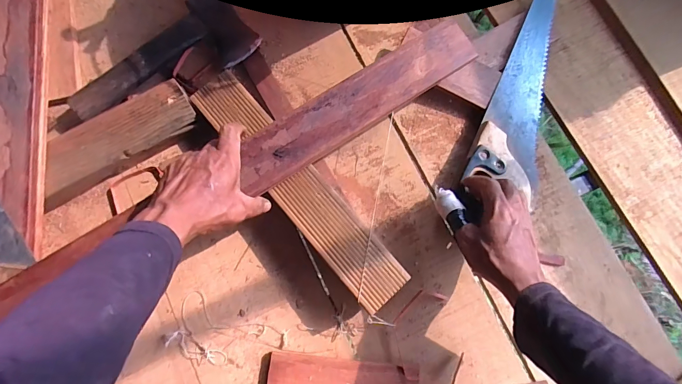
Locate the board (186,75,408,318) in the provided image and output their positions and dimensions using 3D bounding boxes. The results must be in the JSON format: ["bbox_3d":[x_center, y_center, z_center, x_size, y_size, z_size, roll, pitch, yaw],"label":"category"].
[{"bbox_3d":[-0.061,-0.014,0.466,0.066,0.020,0.372,-39,81,-9],"label":"board"}]

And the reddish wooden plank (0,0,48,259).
[{"bbox_3d":[-0.423,-0.089,0.447,0.082,0.024,0.405,-5,78,-2],"label":"reddish wooden plank"}]

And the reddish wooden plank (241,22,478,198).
[{"bbox_3d":[0.022,-0.112,0.457,0.335,0.013,0.066,-33,81,-8],"label":"reddish wooden plank"}]

